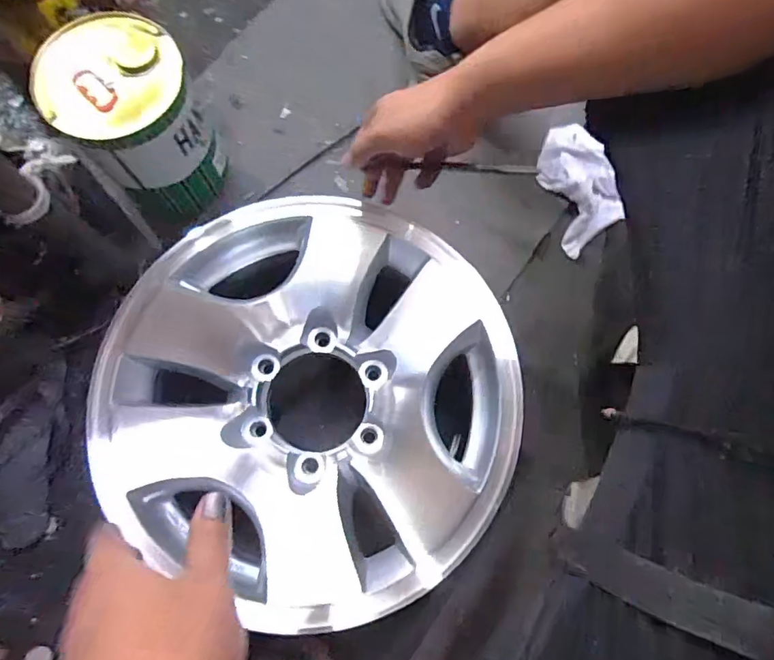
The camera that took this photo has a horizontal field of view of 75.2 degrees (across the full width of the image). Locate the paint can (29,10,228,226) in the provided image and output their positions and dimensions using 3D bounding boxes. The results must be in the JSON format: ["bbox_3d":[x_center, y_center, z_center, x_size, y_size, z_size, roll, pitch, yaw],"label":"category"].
[{"bbox_3d":[-0.311,-0.263,0.663,0.160,0.217,0.149,0,75,0],"label":"paint can"}]

